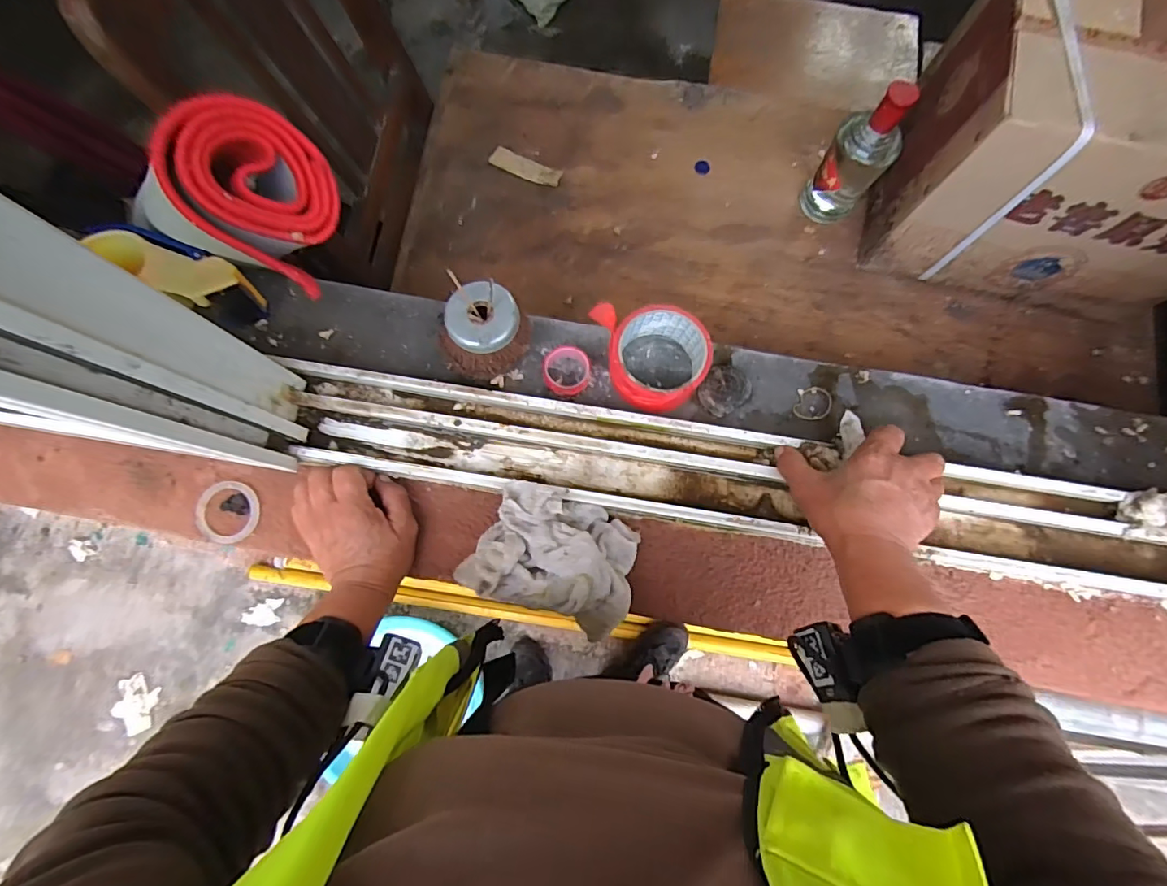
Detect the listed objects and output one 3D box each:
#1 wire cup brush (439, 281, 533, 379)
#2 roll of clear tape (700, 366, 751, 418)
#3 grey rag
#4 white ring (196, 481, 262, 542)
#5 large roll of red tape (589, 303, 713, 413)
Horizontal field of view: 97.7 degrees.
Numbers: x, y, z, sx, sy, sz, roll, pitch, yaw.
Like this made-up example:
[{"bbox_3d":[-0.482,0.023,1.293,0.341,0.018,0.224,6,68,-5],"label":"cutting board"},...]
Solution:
[{"bbox_3d":[-0.092,-0.102,0.464,0.075,0.066,0.076,0,79,-1],"label":"wire cup brush"},{"bbox_3d":[0.137,-0.051,0.494,0.043,0.017,0.047,0,79,-1],"label":"roll of clear tape"},{"bbox_3d":[-0.021,0.098,0.431,0.147,0.057,0.106,23,80,3],"label":"grey rag"},{"bbox_3d":[-0.328,0.063,0.469,0.055,0.009,0.055,0,79,-1],"label":"white ring"},{"bbox_3d":[0.062,-0.079,0.484,0.106,0.045,0.097,0,79,-1],"label":"large roll of red tape"}]

